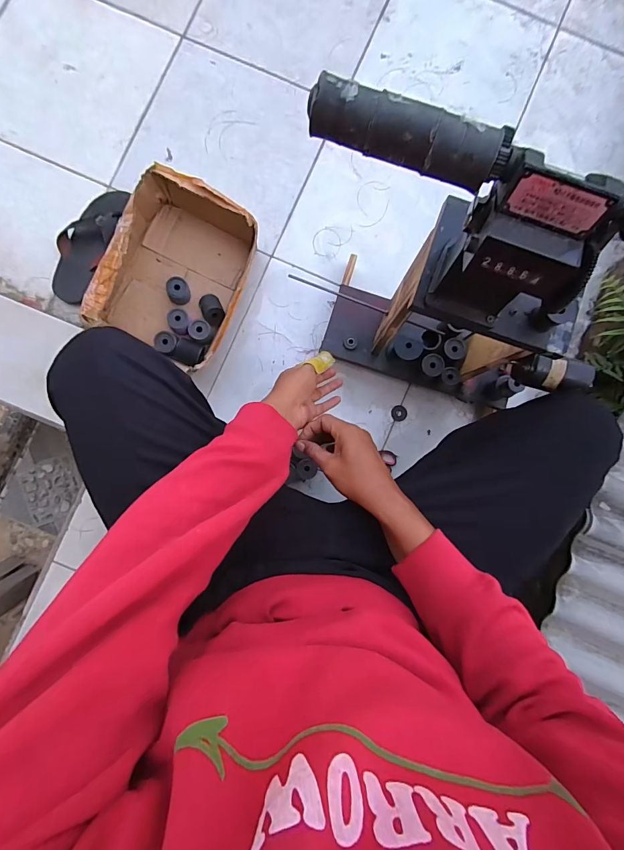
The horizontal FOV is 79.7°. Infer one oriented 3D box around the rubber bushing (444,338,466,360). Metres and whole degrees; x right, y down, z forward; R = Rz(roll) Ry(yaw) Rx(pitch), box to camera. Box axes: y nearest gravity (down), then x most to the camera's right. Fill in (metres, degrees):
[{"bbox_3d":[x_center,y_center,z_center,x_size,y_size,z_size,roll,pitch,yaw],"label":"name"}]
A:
[{"bbox_3d":[0.280,-0.149,0.733,0.047,0.013,0.042,-14,87,-2],"label":"rubber bushing"}]

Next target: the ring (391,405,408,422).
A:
[{"bbox_3d":[0.195,-0.026,0.834,0.036,0.004,0.035,0,87,-1],"label":"ring"}]

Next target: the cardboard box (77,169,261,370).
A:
[{"bbox_3d":[-0.271,-0.299,0.768,0.259,0.148,0.354,20,87,0],"label":"cardboard box"}]

